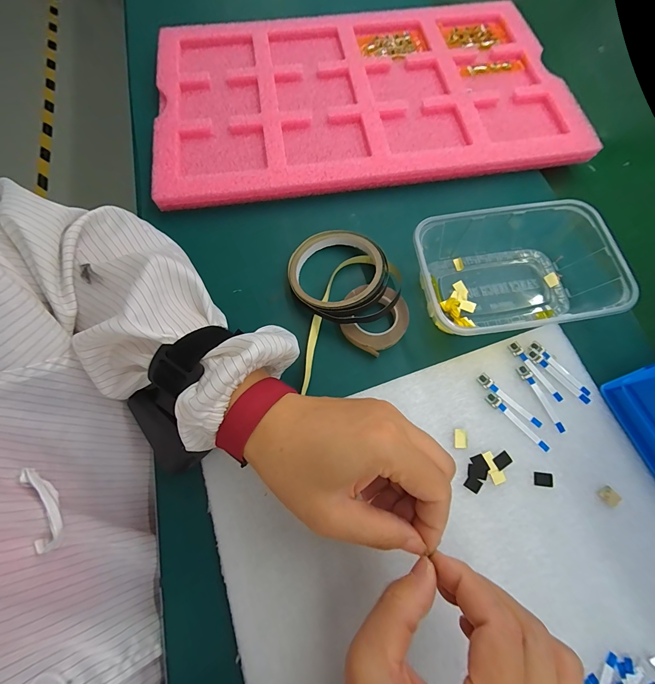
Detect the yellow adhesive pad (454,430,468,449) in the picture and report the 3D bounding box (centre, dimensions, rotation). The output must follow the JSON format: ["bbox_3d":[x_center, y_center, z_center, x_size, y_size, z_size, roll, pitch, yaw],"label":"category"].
[{"bbox_3d":[0.107,0.078,0.256,0.010,0.004,0.015,3,71,1],"label":"yellow adhesive pad"}]

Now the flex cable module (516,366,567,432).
[{"bbox_3d":[0.181,0.047,0.268,0.010,0.004,0.060,-22,72,-8],"label":"flex cable module"}]

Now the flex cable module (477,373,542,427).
[{"bbox_3d":[0.153,0.050,0.267,0.010,0.004,0.060,-42,76,-13],"label":"flex cable module"}]

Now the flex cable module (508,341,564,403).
[{"bbox_3d":[0.181,0.026,0.275,0.010,0.004,0.060,-29,73,-10],"label":"flex cable module"}]

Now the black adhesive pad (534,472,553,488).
[{"bbox_3d":[0.168,0.107,0.247,0.014,0.004,0.010,7,71,2],"label":"black adhesive pad"}]

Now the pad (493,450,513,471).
[{"bbox_3d":[0.138,0.093,0.250,0.014,0.004,0.010,-30,73,-10],"label":"pad"}]

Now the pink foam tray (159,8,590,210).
[{"bbox_3d":[0.039,-0.306,0.392,0.477,0.023,0.279,-7,71,-3],"label":"pink foam tray"}]

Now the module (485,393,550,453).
[{"bbox_3d":[0.156,0.066,0.261,0.009,0.004,0.059,-41,75,-13],"label":"module"}]

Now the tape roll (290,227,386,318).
[{"bbox_3d":[0.010,-0.067,0.306,0.091,0.025,0.097,0,70,0],"label":"tape roll"}]

